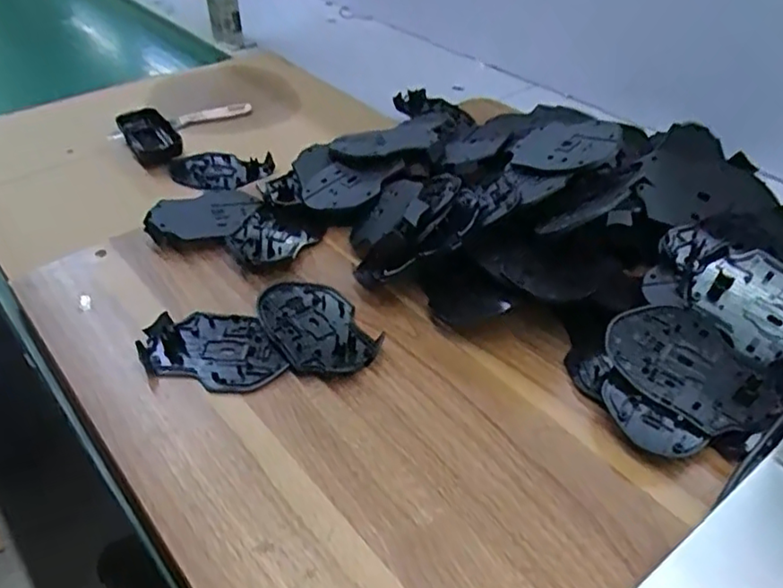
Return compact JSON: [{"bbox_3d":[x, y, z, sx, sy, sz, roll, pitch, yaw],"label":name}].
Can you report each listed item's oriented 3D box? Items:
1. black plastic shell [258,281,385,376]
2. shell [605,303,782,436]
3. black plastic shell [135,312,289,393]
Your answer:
[{"bbox_3d":[-0.060,0.022,0.490,0.074,0.015,0.110,-16,44,-22],"label":"black plastic shell"},{"bbox_3d":[0.209,0.050,0.434,0.071,0.010,0.113,-39,61,-13],"label":"shell"},{"bbox_3d":[-0.133,0.041,0.471,0.107,0.010,0.067,8,40,6],"label":"black plastic shell"}]

